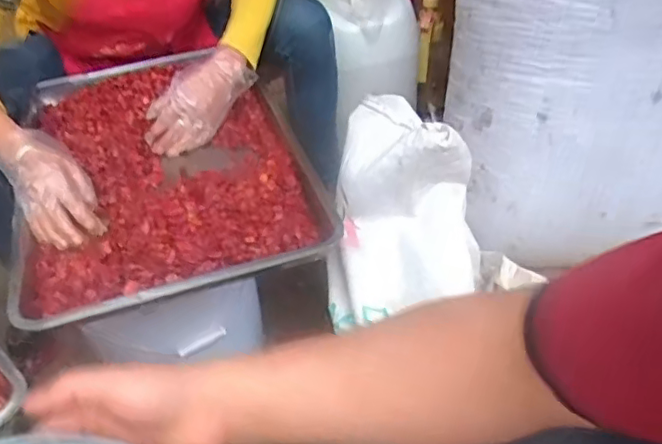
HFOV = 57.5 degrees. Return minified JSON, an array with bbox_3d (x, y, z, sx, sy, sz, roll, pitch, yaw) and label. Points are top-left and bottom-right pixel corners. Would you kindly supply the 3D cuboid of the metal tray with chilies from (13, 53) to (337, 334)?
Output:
[{"bbox_3d":[-0.246,-0.092,0.856,0.381,0.068,0.596,-17,43,-12],"label":"metal tray with chilies"}]

